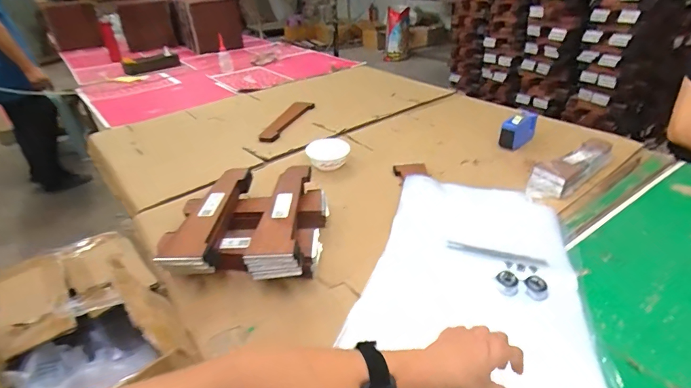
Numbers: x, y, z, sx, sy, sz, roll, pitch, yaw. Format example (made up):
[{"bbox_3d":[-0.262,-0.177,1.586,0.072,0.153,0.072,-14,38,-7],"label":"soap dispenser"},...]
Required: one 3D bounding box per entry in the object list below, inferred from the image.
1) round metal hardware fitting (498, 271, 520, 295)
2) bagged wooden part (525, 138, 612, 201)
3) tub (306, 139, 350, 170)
[{"bbox_3d":[0.281,0.148,0.672,0.035,0.005,0.032,-3,33,2],"label":"round metal hardware fitting"},{"bbox_3d":[0.533,-0.058,0.927,0.286,0.061,0.087,-25,38,-28],"label":"bagged wooden part"},{"bbox_3d":[-0.046,-0.109,1.056,0.112,0.047,0.118,-3,33,2],"label":"tub"}]

